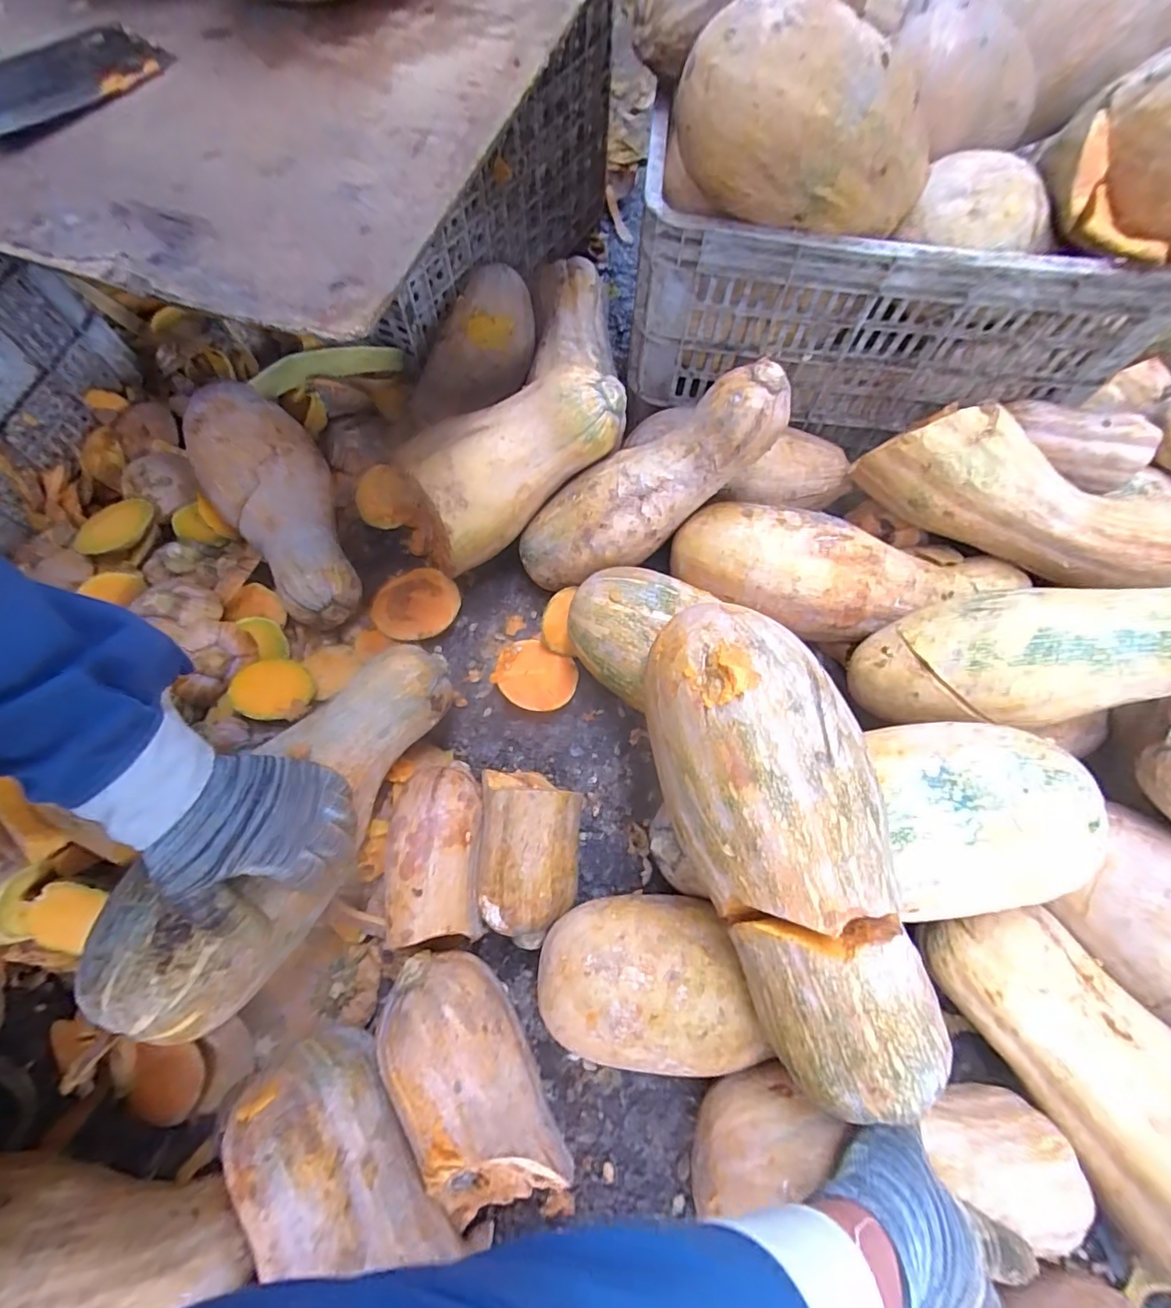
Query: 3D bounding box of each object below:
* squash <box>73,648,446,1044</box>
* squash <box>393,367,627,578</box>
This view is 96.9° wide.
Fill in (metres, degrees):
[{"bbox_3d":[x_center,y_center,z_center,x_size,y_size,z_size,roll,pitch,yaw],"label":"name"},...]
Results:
[{"bbox_3d":[-0.222,0.123,0.415,0.109,0.095,0.315,24,55,8],"label":"squash"},{"bbox_3d":[-0.069,-0.195,0.508,0.227,0.100,0.102,-34,71,12],"label":"squash"}]

